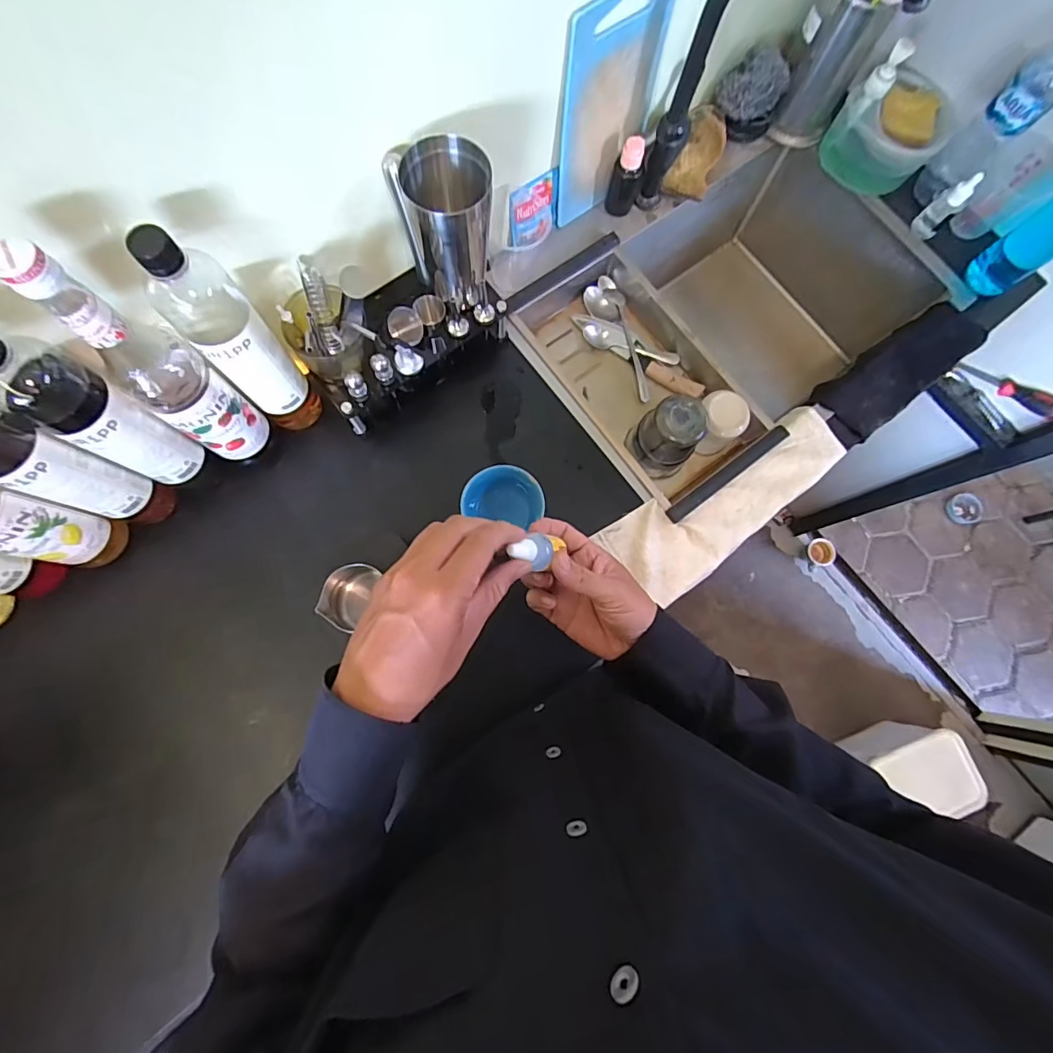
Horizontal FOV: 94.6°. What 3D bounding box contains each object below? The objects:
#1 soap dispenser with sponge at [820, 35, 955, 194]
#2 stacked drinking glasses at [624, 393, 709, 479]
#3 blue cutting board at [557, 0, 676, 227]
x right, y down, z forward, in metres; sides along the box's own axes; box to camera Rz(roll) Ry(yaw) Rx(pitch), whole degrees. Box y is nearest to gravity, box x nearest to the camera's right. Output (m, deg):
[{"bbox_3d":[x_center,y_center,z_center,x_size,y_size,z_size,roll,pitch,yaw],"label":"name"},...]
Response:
[{"bbox_3d":[0.528,-0.573,0.681,0.130,0.138,0.124,-24,80,-6],"label":"soap dispenser with sponge"},{"bbox_3d":[0.182,-0.116,0.642,0.080,0.125,0.069,42,81,7],"label":"stacked drinking glasses"},{"bbox_3d":[0.102,-0.501,0.589,0.146,0.232,0.012,-36,77,-7],"label":"blue cutting board"}]

